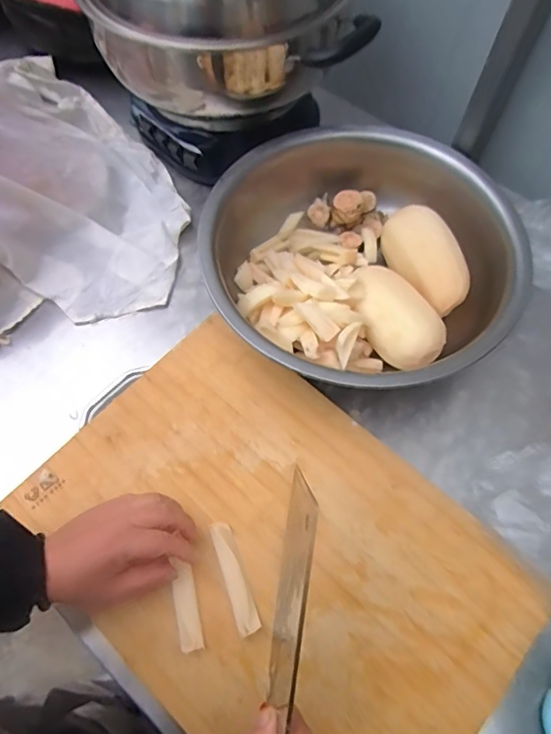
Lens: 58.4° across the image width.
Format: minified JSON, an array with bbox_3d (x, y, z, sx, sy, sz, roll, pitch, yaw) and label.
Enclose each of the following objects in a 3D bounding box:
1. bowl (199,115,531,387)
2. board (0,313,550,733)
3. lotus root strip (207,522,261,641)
[{"bbox_3d":[0.103,-0.137,0.598,0.355,0.092,0.330,1,64,-1],"label":"bowl"},{"bbox_3d":[-0.004,0.180,0.489,0.465,0.029,0.313,40,69,16],"label":"board"},{"bbox_3d":[-0.040,0.202,0.475,0.021,0.008,0.101,-18,66,-10],"label":"lotus root strip"}]

